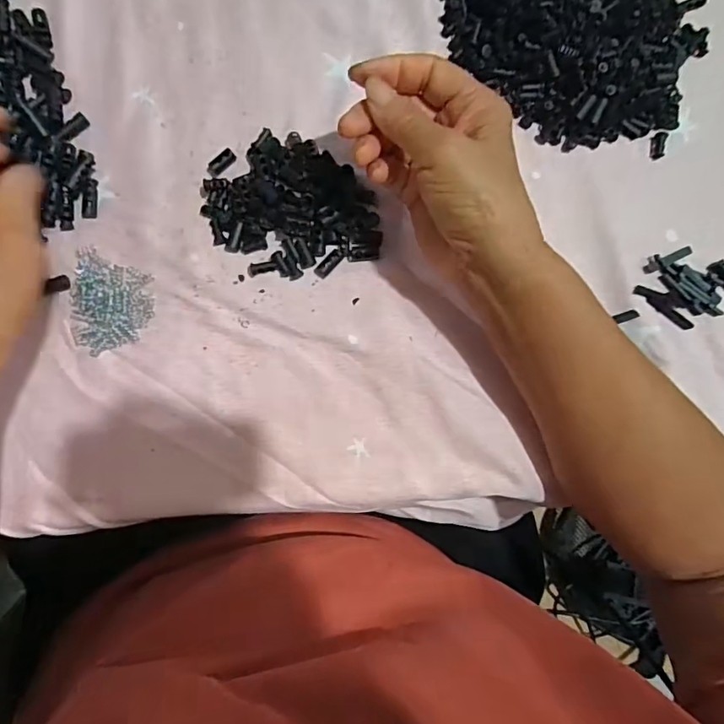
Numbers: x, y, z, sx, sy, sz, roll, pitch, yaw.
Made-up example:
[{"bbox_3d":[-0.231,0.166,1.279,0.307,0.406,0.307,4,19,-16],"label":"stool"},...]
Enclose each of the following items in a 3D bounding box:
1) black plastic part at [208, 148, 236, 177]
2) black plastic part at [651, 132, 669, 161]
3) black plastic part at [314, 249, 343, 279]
[{"bbox_3d":[-0.094,-0.134,0.338,0.009,0.006,0.021,44,86,3],"label":"black plastic part"},{"bbox_3d":[0.203,-0.148,0.344,0.009,0.004,0.017,4,85,-1],"label":"black plastic part"},{"bbox_3d":[-0.022,-0.065,0.332,0.009,0.004,0.021,45,86,3],"label":"black plastic part"}]

